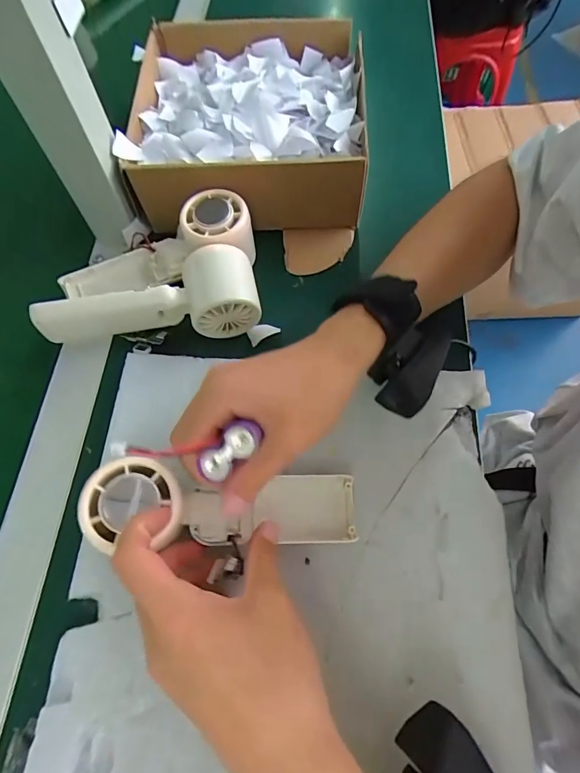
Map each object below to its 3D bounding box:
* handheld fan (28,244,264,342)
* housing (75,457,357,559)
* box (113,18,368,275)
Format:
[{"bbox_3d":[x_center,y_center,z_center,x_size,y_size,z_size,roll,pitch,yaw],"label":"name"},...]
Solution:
[{"bbox_3d":[-0.108,-0.071,0.332,0.161,0.049,0.057,-4,66,-1],"label":"handheld fan"},{"bbox_3d":[-0.038,0.075,0.260,0.166,0.023,0.046,8,64,-17],"label":"housing"},{"bbox_3d":[-0.036,-0.257,0.408,0.209,0.073,0.221,4,66,3],"label":"box"}]

